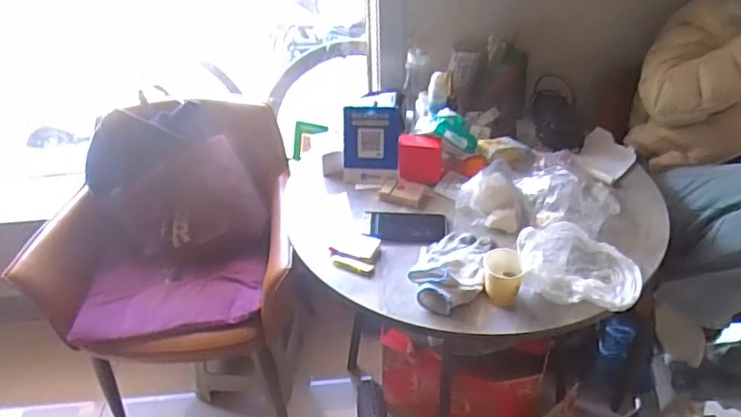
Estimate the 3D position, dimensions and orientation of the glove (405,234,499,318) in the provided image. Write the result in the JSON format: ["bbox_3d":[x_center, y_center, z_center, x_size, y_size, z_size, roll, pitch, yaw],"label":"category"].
[{"bbox_3d":[0.144,0.095,1.008,0.123,0.049,0.202,12,41,18],"label":"glove"}]

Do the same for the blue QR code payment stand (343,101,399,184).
[{"bbox_3d":[0.001,-0.135,1.225,0.118,0.163,0.011,3,11,9],"label":"blue QR code payment stand"}]

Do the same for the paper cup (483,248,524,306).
[{"bbox_3d":[0.223,0.114,0.966,0.065,0.057,0.081,6,39,11],"label":"paper cup"}]

